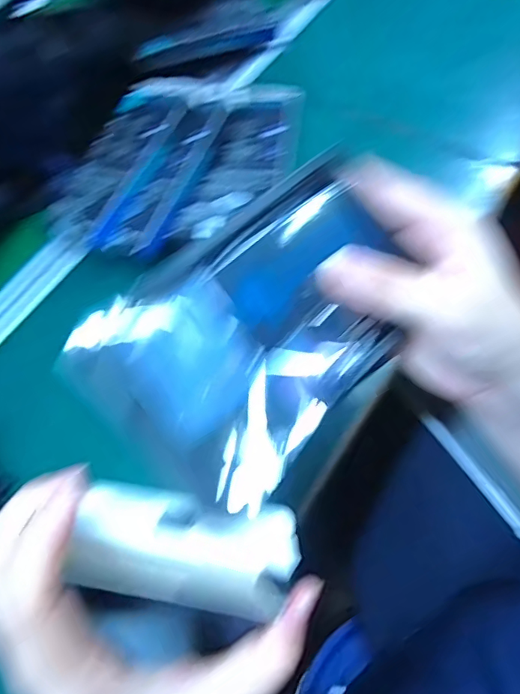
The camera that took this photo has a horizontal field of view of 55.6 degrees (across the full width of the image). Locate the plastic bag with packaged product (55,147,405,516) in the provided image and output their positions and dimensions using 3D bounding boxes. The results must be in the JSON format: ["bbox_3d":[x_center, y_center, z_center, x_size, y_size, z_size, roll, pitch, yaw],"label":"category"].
[{"bbox_3d":[0.006,-0.014,0.220,0.097,0.024,0.153,45,69,0],"label":"plastic bag with packaged product"}]

